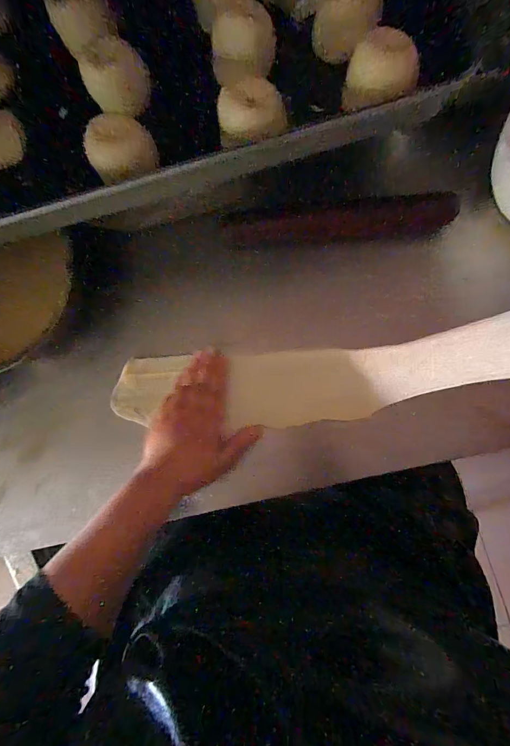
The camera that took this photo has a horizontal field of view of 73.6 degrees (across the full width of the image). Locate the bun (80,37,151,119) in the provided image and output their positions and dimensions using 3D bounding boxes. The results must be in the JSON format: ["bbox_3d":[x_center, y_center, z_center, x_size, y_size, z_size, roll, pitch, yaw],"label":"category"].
[{"bbox_3d":[-0.135,-0.291,0.337,0.058,0.048,0.058,-1,80,8],"label":"bun"}]

